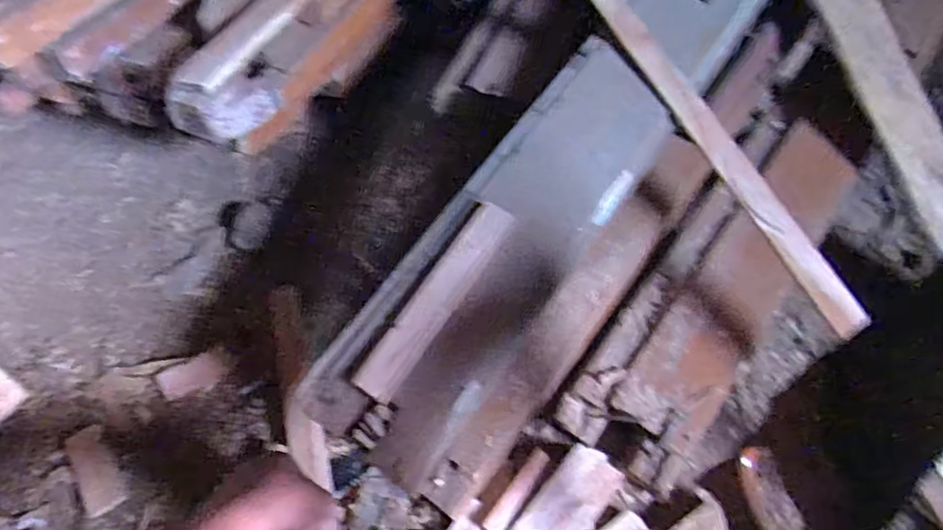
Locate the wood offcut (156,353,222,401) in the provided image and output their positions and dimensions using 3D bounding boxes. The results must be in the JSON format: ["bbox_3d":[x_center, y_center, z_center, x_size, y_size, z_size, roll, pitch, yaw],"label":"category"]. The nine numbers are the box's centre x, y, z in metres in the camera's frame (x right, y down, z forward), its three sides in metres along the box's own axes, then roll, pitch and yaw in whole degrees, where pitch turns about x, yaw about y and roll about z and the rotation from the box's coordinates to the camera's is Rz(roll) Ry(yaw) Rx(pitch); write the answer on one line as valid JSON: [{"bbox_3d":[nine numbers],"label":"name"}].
[{"bbox_3d":[-0.326,0.129,0.696,0.067,0.004,0.044,-23,58,-18],"label":"wood offcut"}]

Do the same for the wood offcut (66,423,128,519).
[{"bbox_3d":[-0.395,0.213,0.629,0.036,0.008,0.105,-29,60,-22],"label":"wood offcut"}]

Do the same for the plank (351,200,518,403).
[{"bbox_3d":[-0.031,0.028,0.552,0.041,0.013,0.210,28,69,17],"label":"plank"}]

